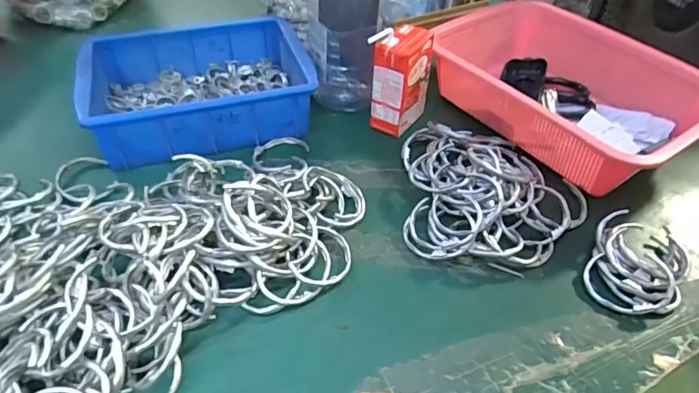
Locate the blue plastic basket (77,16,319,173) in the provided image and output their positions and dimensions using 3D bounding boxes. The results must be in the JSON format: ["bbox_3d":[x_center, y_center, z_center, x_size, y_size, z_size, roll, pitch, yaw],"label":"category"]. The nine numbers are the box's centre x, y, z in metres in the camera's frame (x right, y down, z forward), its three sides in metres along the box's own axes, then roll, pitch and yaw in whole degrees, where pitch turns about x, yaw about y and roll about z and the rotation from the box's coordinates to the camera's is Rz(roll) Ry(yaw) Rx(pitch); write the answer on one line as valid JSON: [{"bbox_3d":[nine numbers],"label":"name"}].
[{"bbox_3d":[-0.174,-0.130,0.548,0.241,0.065,0.170,-13,48,-16],"label":"blue plastic basket"}]

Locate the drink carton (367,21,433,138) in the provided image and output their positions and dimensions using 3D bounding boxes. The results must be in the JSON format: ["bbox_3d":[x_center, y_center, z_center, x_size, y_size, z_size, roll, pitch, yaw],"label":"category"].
[{"bbox_3d":[0.058,-0.134,0.537,0.044,0.110,0.075,31,51,24],"label":"drink carton"}]

